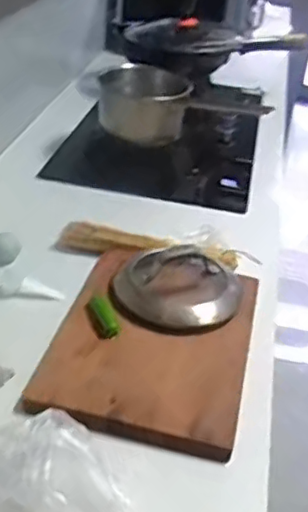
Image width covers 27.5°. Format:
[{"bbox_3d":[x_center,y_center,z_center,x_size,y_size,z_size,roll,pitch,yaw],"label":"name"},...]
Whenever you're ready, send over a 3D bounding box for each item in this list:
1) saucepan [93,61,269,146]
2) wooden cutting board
[{"bbox_3d":[0.056,-0.328,1.355,0.338,0.123,0.179,5,34,-2],"label":"saucepan"},{"bbox_3d":[-0.002,0.117,0.864,0.259,0.027,0.318,14,38,6],"label":"wooden cutting board"}]

